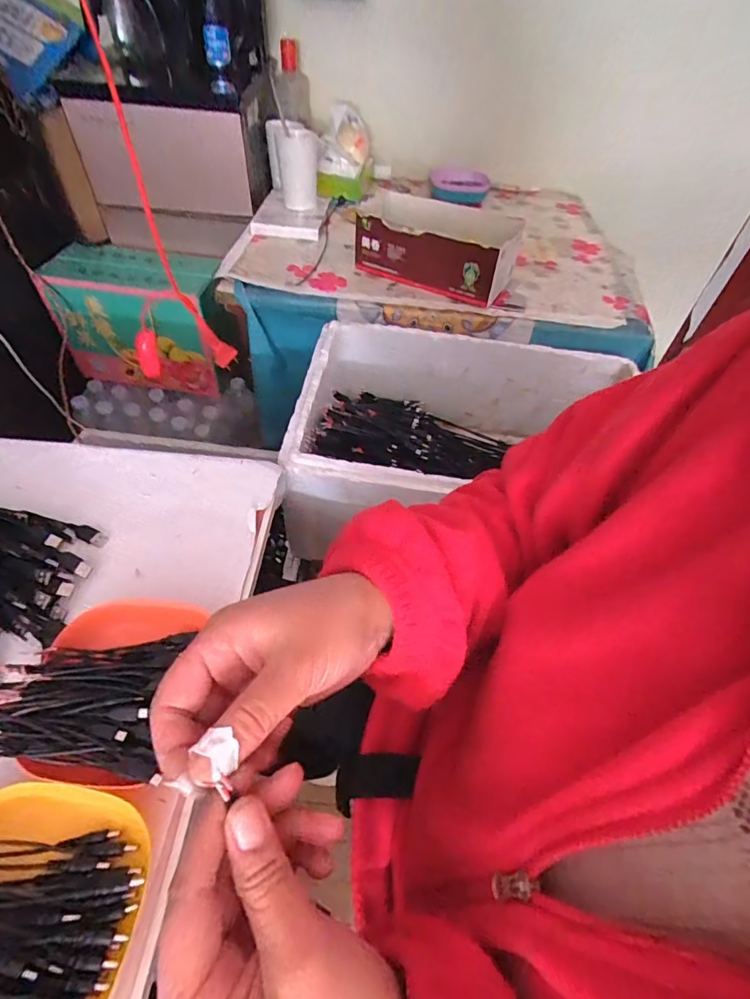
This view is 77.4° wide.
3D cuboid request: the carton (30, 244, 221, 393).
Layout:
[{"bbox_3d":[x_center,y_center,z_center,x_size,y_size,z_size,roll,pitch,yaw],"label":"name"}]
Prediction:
[{"bbox_3d":[-0.489,-0.386,1.017,0.321,0.238,0.148,8,51,2],"label":"carton"}]

